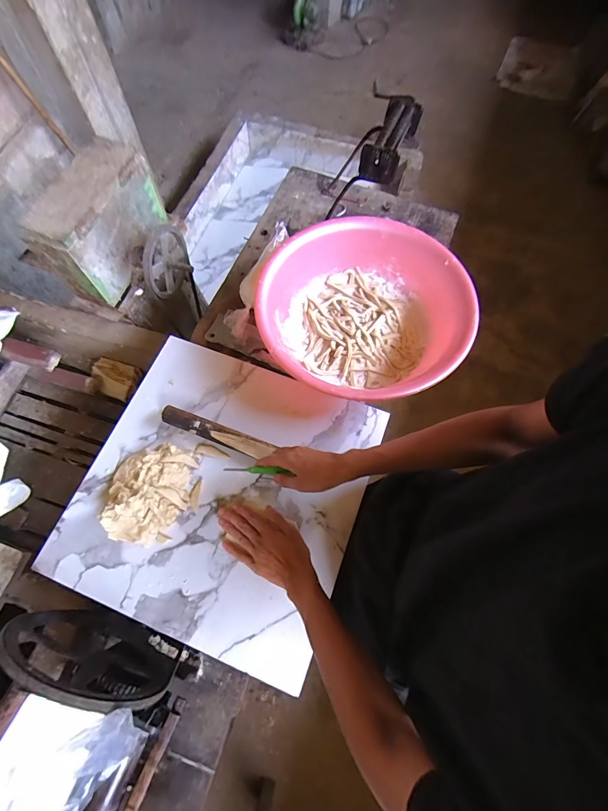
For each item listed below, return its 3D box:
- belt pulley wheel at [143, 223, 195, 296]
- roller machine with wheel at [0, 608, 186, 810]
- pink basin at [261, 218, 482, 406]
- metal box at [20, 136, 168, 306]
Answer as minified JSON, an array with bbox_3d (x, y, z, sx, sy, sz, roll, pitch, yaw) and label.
[{"bbox_3d":[-0.373,-0.416,1.030,0.086,0.226,0.194,14,107,3],"label":"belt pulley wheel"},{"bbox_3d":[-0.345,0.486,0.515,0.271,0.264,0.234,19,68,6],"label":"roller machine with wheel"},{"bbox_3d":[0.121,-0.196,0.724,0.417,0.116,0.406,0,68,-1],"label":"pink basin"},{"bbox_3d":[-0.548,-0.496,0.947,0.138,0.222,0.353,18,68,6],"label":"metal box"}]

